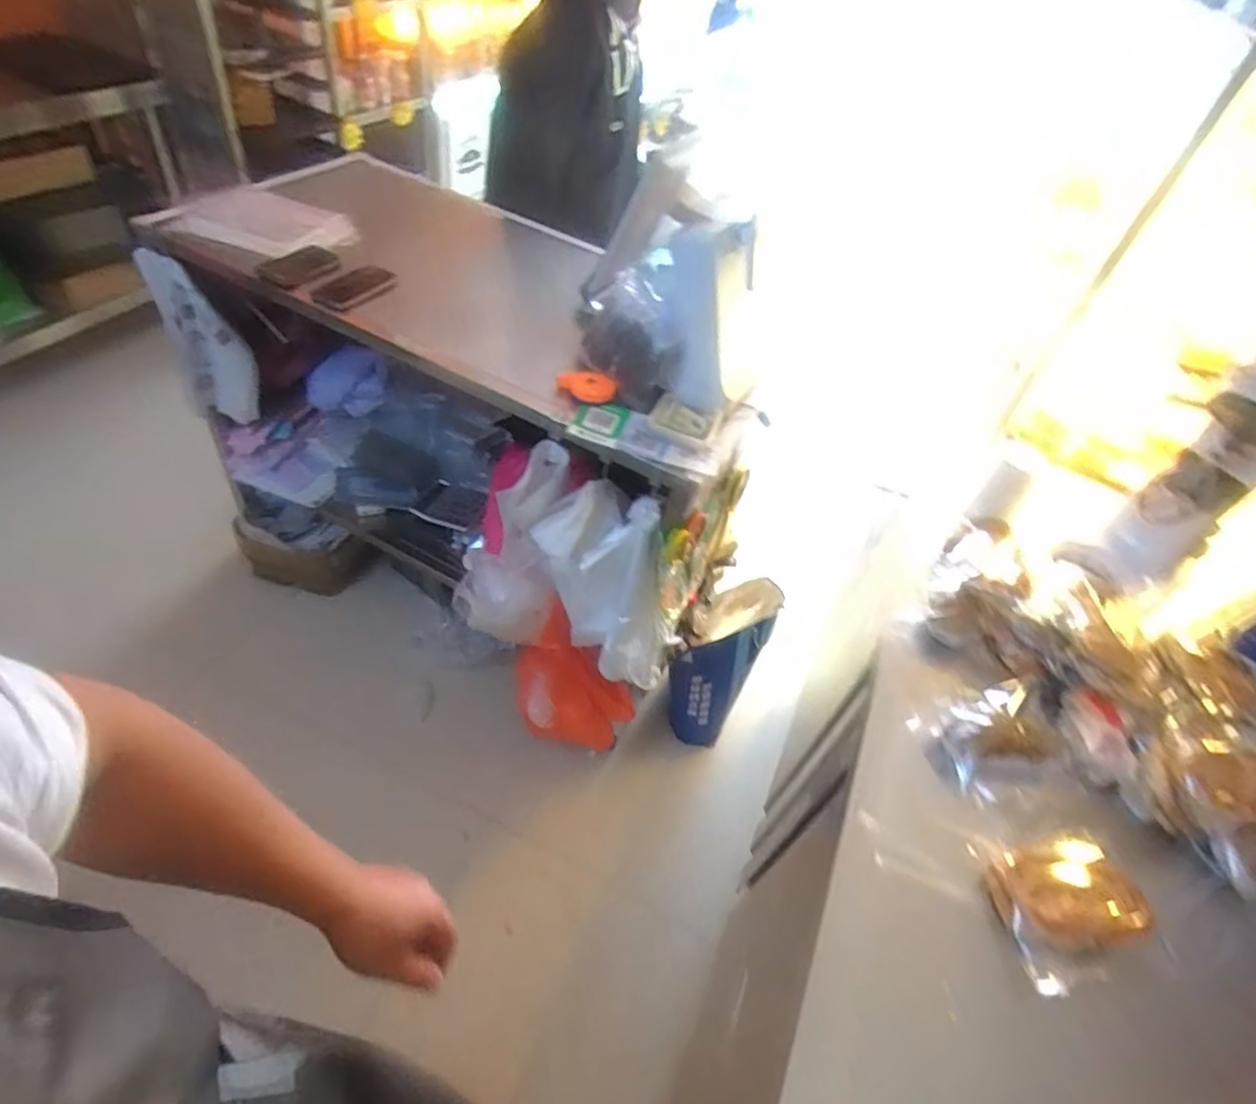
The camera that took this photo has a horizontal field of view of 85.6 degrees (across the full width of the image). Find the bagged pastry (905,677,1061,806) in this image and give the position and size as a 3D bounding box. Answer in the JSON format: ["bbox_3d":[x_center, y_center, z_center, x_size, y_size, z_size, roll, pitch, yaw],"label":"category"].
[{"bbox_3d":[0.461,0.237,0.855,0.155,0.080,0.132,-5,49,-17],"label":"bagged pastry"}]

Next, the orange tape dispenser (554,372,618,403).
[{"bbox_3d":[-0.070,-0.278,1.139,0.097,0.034,0.042,3,47,-9],"label":"orange tape dispenser"}]

